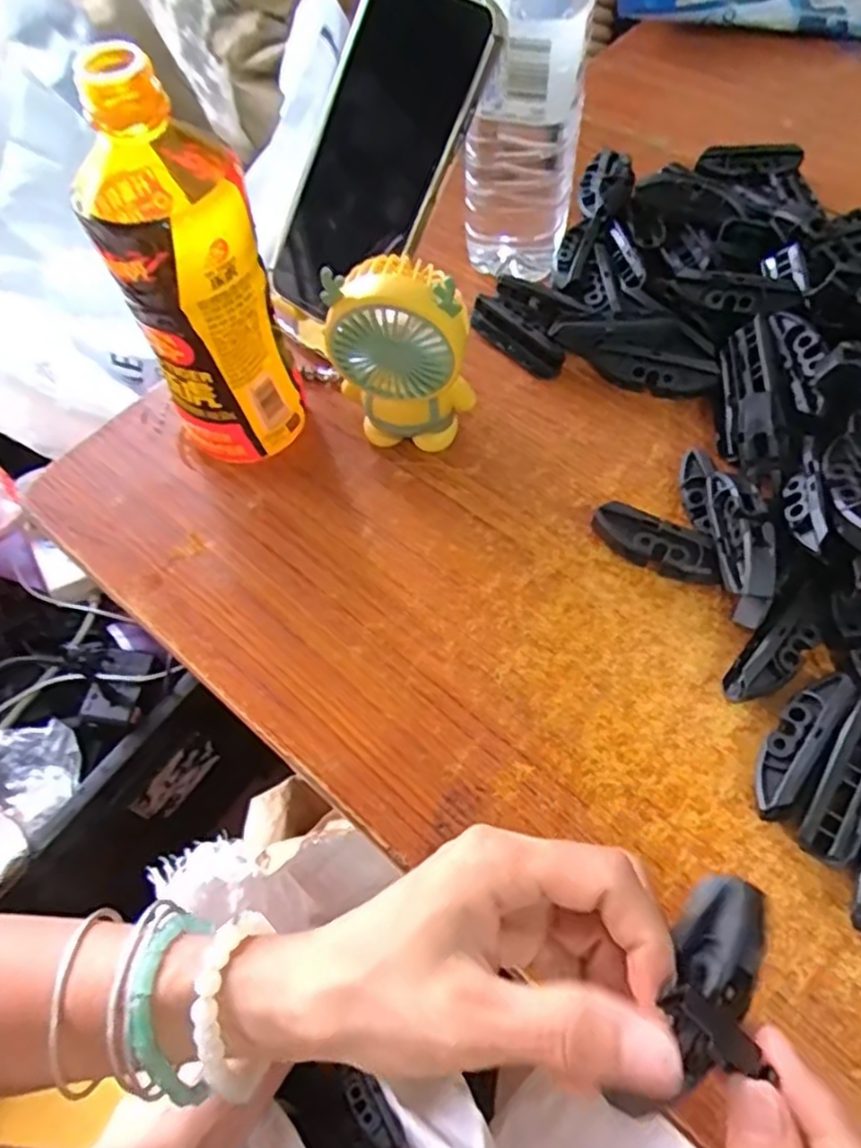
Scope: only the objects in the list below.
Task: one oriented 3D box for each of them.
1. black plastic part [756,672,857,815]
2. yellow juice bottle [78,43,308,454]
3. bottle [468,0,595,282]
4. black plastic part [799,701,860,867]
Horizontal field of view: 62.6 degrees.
[{"bbox_3d":[0.156,0.072,0.302,0.018,0.025,0.069,34,68,21],"label":"black plastic part"},{"bbox_3d":[-0.115,-0.141,0.346,0.066,0.185,0.076,-25,62,-10],"label":"yellow juice bottle"},{"bbox_3d":[0.051,-0.260,0.388,0.061,0.211,0.058,6,61,7],"label":"bottle"},{"bbox_3d":[0.174,0.085,0.295,0.022,0.023,0.071,30,67,19],"label":"black plastic part"}]

